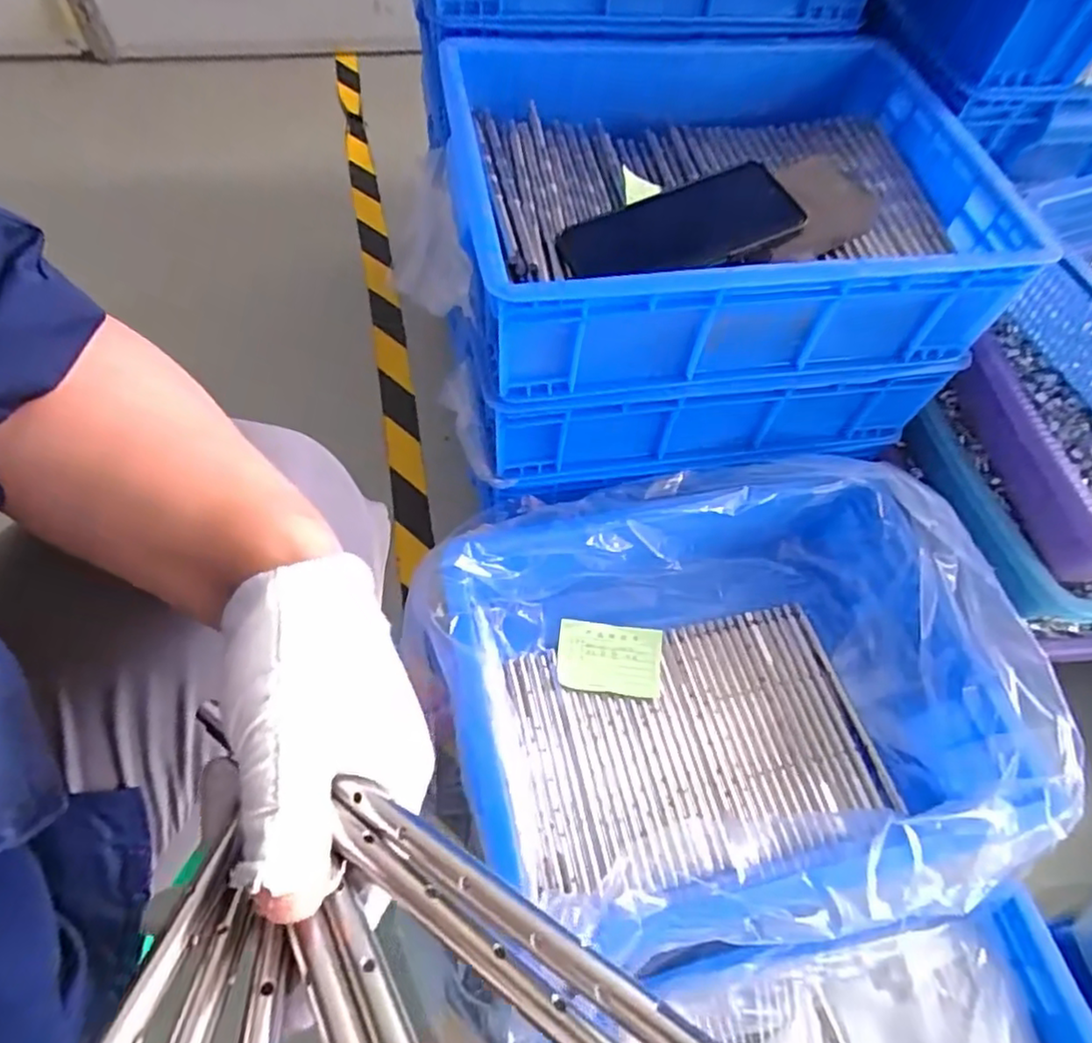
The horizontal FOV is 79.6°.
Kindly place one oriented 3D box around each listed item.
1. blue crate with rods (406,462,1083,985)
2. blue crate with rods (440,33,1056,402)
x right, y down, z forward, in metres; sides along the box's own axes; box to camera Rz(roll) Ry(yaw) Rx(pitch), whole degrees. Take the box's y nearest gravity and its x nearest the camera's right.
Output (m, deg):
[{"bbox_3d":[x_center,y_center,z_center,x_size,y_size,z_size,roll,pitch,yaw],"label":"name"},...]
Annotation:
[{"bbox_3d":[0.136,0.126,0.540,0.438,0.139,0.337,-4,60,-7],"label":"blue crate with rods"},{"bbox_3d":[0.134,-0.269,0.547,0.407,0.109,0.320,-7,61,-8],"label":"blue crate with rods"}]

